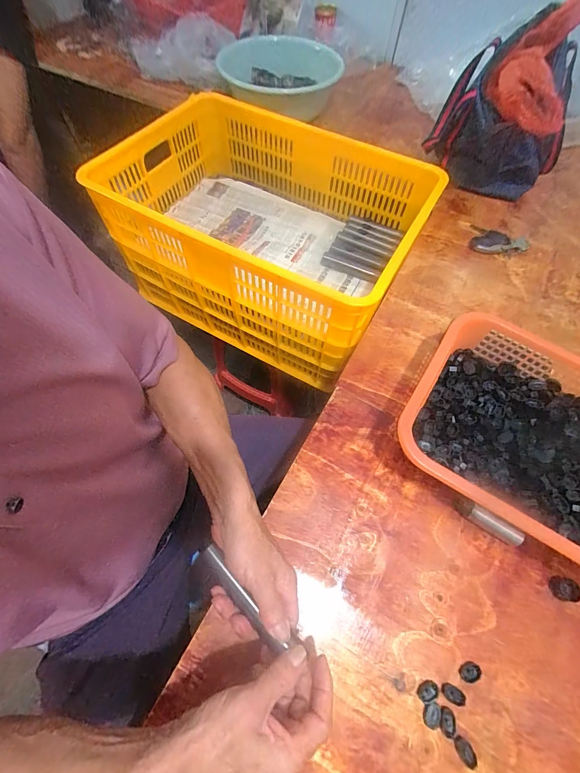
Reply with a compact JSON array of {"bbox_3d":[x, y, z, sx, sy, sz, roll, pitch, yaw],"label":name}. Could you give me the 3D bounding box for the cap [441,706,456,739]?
[{"bbox_3d":[0.162,0.343,0.325,0.015,0.004,0.023,13,66,4],"label":"cap"}]

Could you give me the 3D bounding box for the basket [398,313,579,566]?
[{"bbox_3d":[0.326,0.077,0.421,0.337,0.089,0.254,31,67,13],"label":"basket"}]

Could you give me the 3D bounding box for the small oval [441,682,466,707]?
[{"bbox_3d":[0.174,0.328,0.340,0.024,0.004,0.014,25,67,9],"label":"small oval"}]

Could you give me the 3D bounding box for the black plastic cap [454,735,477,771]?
[{"bbox_3d":[0.175,0.363,0.316,0.017,0.004,0.026,-34,71,-16],"label":"black plastic cap"}]

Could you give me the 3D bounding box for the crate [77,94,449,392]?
[{"bbox_3d":[-0.054,-0.336,0.733,0.573,0.329,0.430,26,66,10],"label":"crate"}]

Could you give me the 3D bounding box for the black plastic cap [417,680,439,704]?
[{"bbox_3d":[0.148,0.326,0.340,0.023,0.004,0.017,-14,67,-8],"label":"black plastic cap"}]

